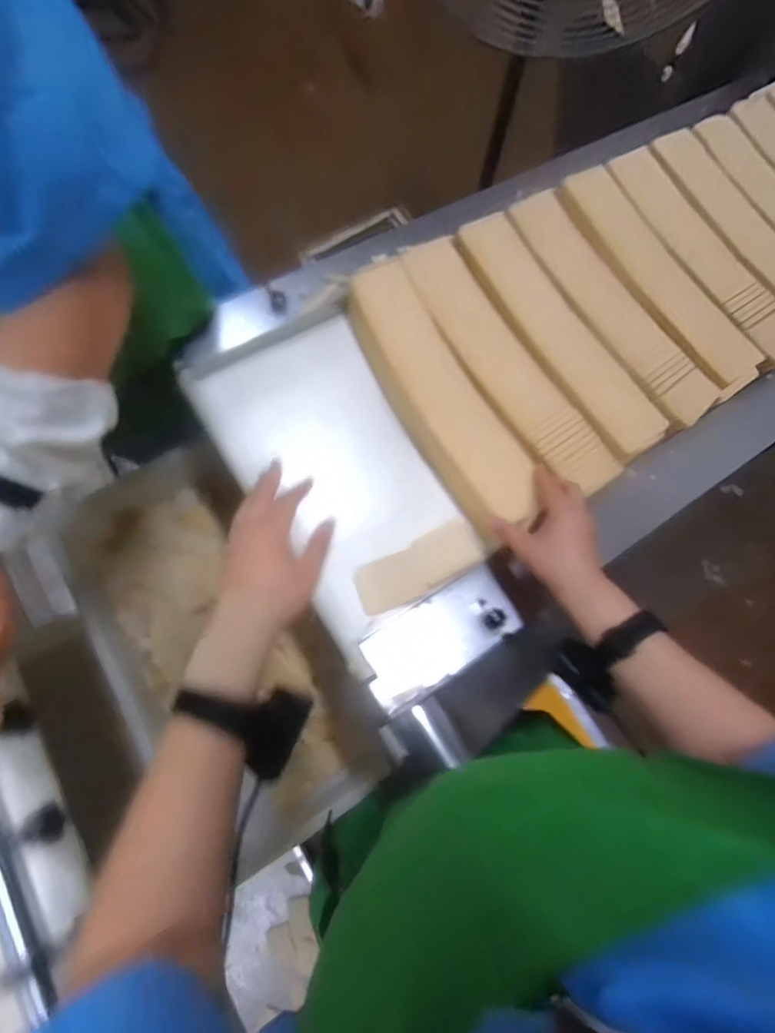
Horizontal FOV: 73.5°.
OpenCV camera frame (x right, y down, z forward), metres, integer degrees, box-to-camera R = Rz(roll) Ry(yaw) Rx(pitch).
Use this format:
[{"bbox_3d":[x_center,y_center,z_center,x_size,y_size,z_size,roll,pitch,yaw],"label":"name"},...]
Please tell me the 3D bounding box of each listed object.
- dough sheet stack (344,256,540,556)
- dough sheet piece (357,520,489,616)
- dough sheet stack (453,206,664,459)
[{"bbox_3d":[0.056,-0.142,0.614,0.098,0.050,0.362,-27,77,-7],"label":"dough sheet stack"},{"bbox_3d":[0.035,0.057,0.581,0.145,0.007,0.056,-27,86,-6],"label":"dough sheet piece"},{"bbox_3d":[0.211,-0.233,0.653,0.086,0.029,0.362,-31,79,-7],"label":"dough sheet stack"}]

